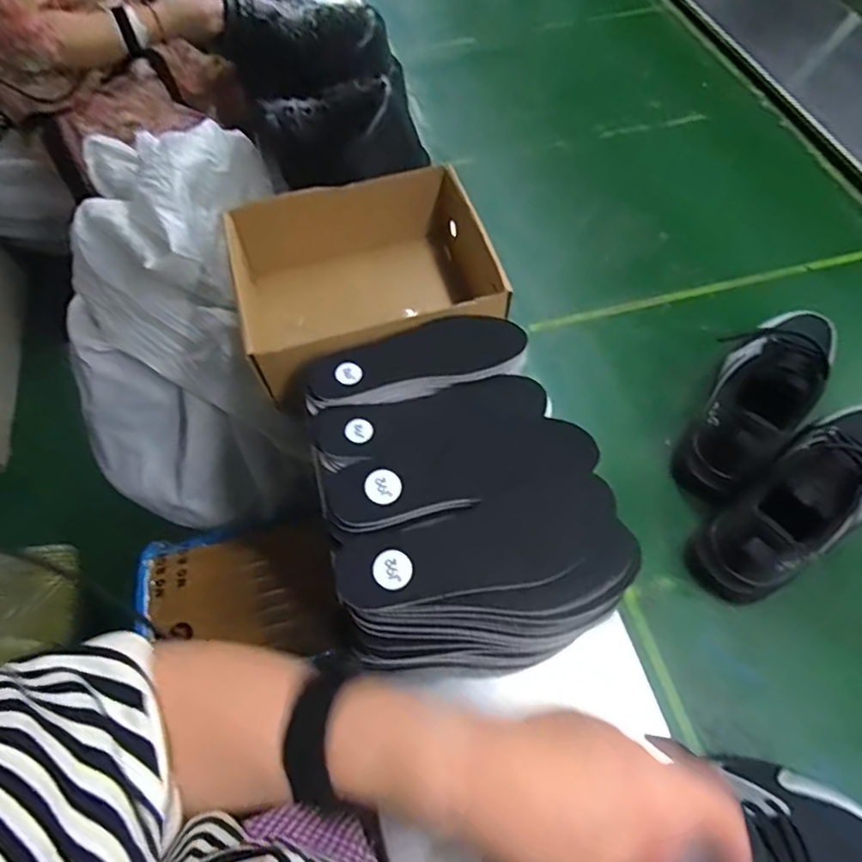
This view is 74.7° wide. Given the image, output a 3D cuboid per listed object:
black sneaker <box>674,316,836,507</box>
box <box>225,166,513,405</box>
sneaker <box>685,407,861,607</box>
[{"bbox_3d":[0.337,-0.045,0.572,0.080,0.111,0.235,36,68,20],"label":"black sneaker"},{"bbox_3d":[-0.074,-0.163,0.643,0.269,0.107,0.228,-15,61,-6],"label":"box"},{"bbox_3d":[0.351,0.070,0.514,0.255,0.110,0.104,-36,65,-16],"label":"sneaker"}]

